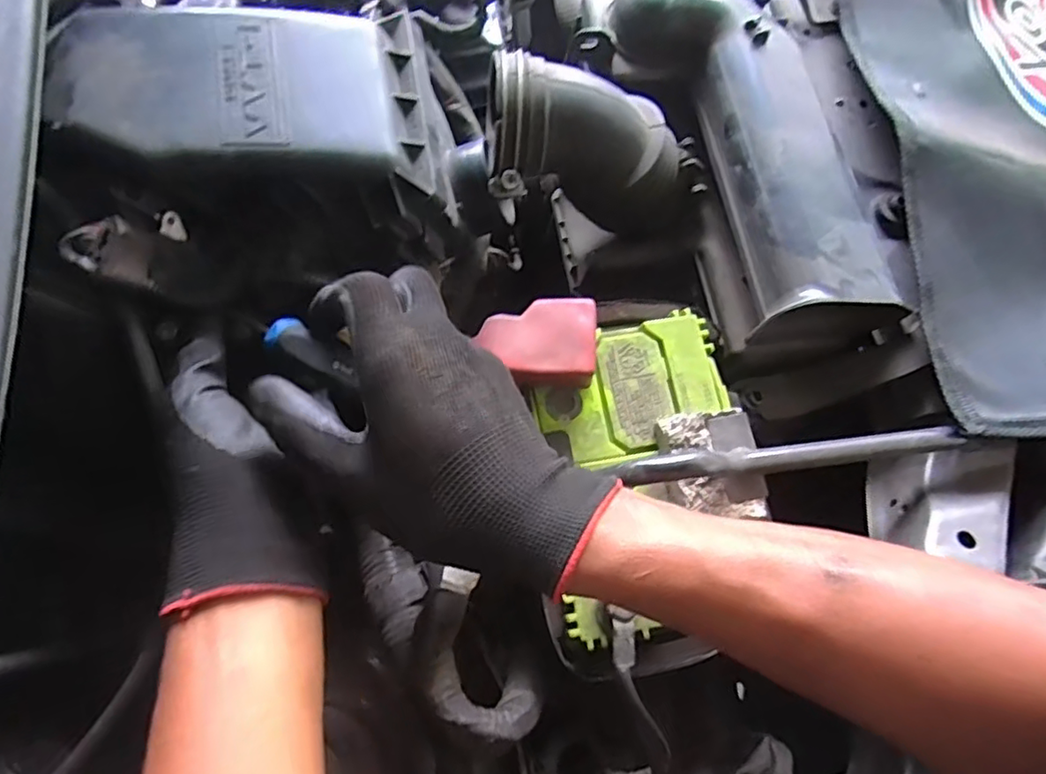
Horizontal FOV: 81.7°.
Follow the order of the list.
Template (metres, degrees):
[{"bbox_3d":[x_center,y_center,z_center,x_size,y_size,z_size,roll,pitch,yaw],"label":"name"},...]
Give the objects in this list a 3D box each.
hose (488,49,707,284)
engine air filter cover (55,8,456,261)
[{"bbox_3d":[0.049,-0.147,0.405,0.143,0.116,0.093,-2,74,-2],"label":"hose"},{"bbox_3d":[-0.137,-0.138,0.335,0.176,0.084,0.119,-12,75,-5],"label":"engine air filter cover"}]

